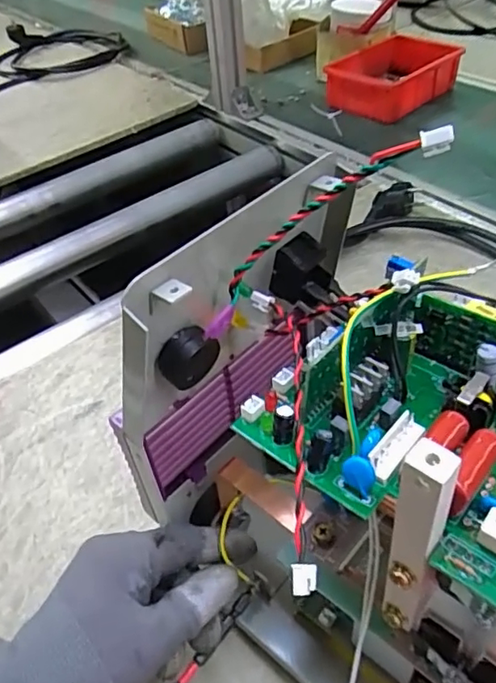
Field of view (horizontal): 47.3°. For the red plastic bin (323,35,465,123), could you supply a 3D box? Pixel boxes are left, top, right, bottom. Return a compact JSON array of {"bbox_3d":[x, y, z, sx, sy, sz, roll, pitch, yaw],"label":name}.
[{"bbox_3d":[0.229,-0.409,0.887,0.197,0.060,0.133,-37,51,-28],"label":"red plastic bin"}]

